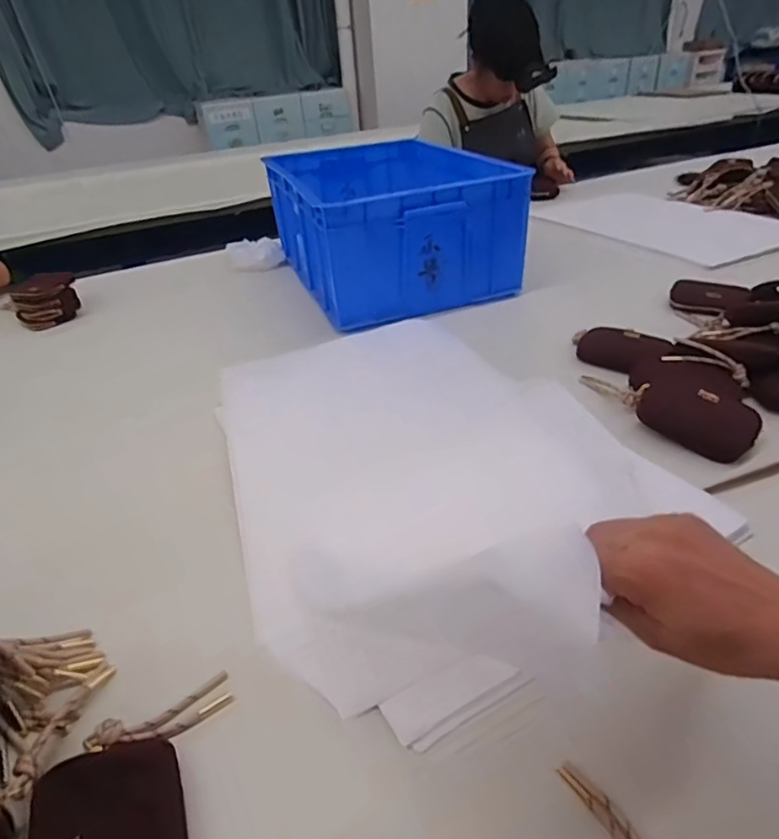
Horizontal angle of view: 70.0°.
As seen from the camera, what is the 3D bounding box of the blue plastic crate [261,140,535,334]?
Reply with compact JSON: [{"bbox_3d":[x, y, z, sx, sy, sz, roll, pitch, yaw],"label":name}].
[{"bbox_3d":[-0.013,-0.386,1.098,0.357,0.220,0.517,-13,35,-12],"label":"blue plastic crate"}]

